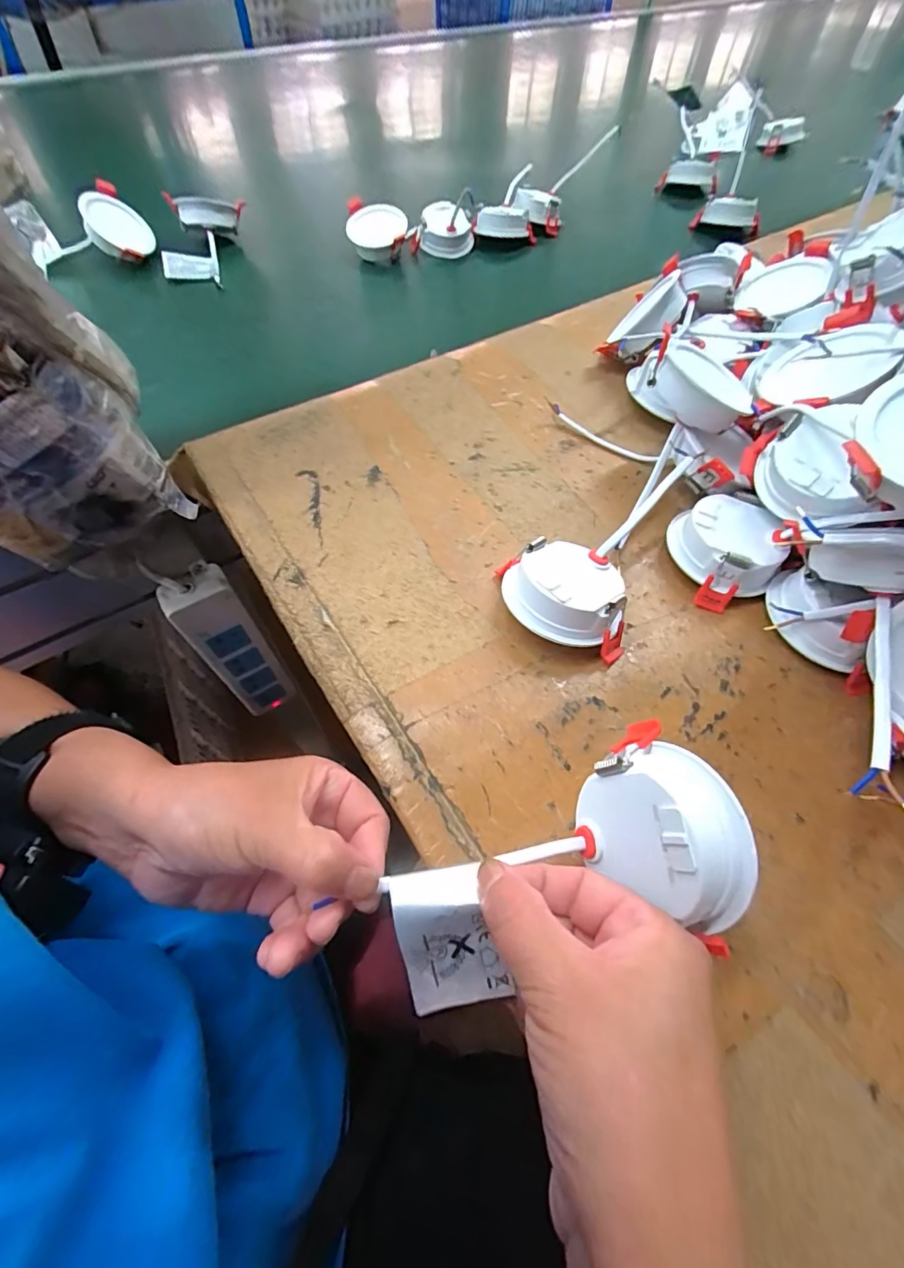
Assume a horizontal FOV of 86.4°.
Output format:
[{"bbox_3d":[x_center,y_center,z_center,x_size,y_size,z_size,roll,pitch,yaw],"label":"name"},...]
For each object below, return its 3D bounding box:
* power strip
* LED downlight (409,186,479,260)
[{"bbox_3d":[-0.220,0.017,0.496,0.067,0.209,0.039,-29,63,-24],"label":"power strip"},{"bbox_3d":[-0.011,-0.508,0.600,0.080,0.049,0.051,1,59,-1],"label":"LED downlight"}]

